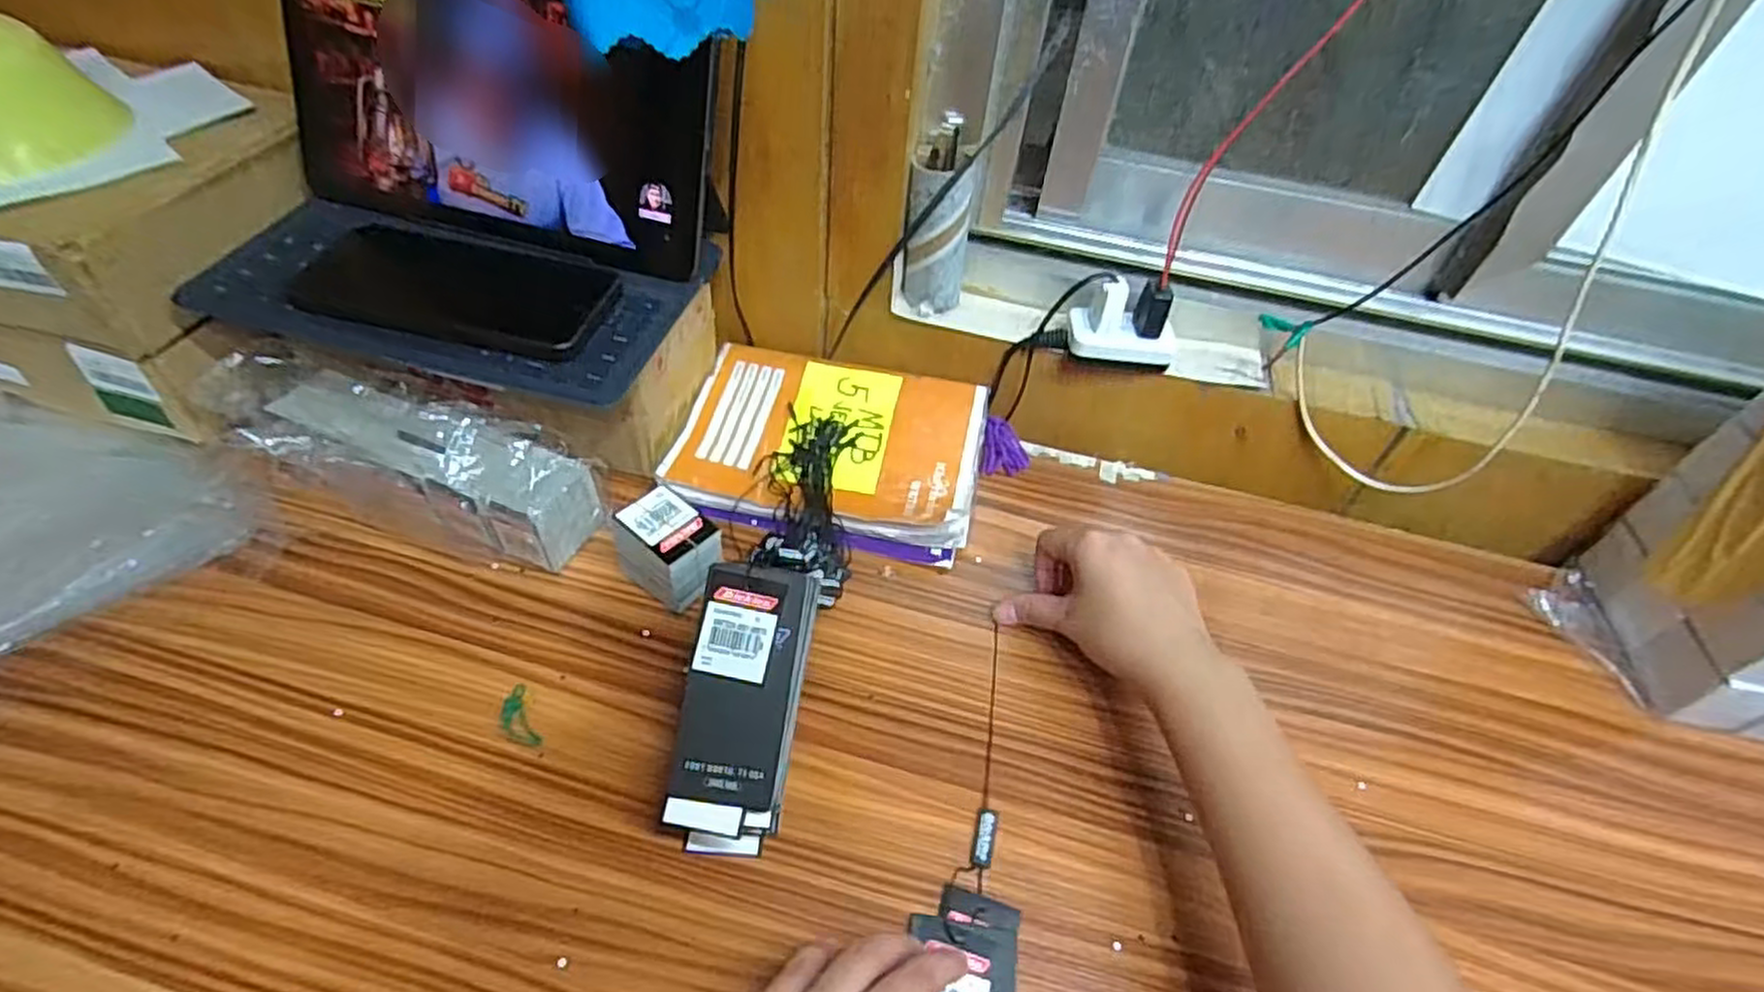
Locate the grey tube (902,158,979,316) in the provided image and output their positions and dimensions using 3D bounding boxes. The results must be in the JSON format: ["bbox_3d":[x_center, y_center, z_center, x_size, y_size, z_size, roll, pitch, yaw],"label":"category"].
[{"bbox_3d":[0.038,-0.183,0.530,0.044,0.096,0.054,9,48,2],"label":"grey tube"}]

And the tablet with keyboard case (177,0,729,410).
[{"bbox_3d":[-0.250,-0.186,0.441,0.273,0.165,0.174,16,49,8],"label":"tablet with keyboard case"}]

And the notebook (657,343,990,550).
[{"bbox_3d":[-0.034,-0.038,0.540,0.202,0.021,0.142,12,50,4],"label":"notebook"}]

